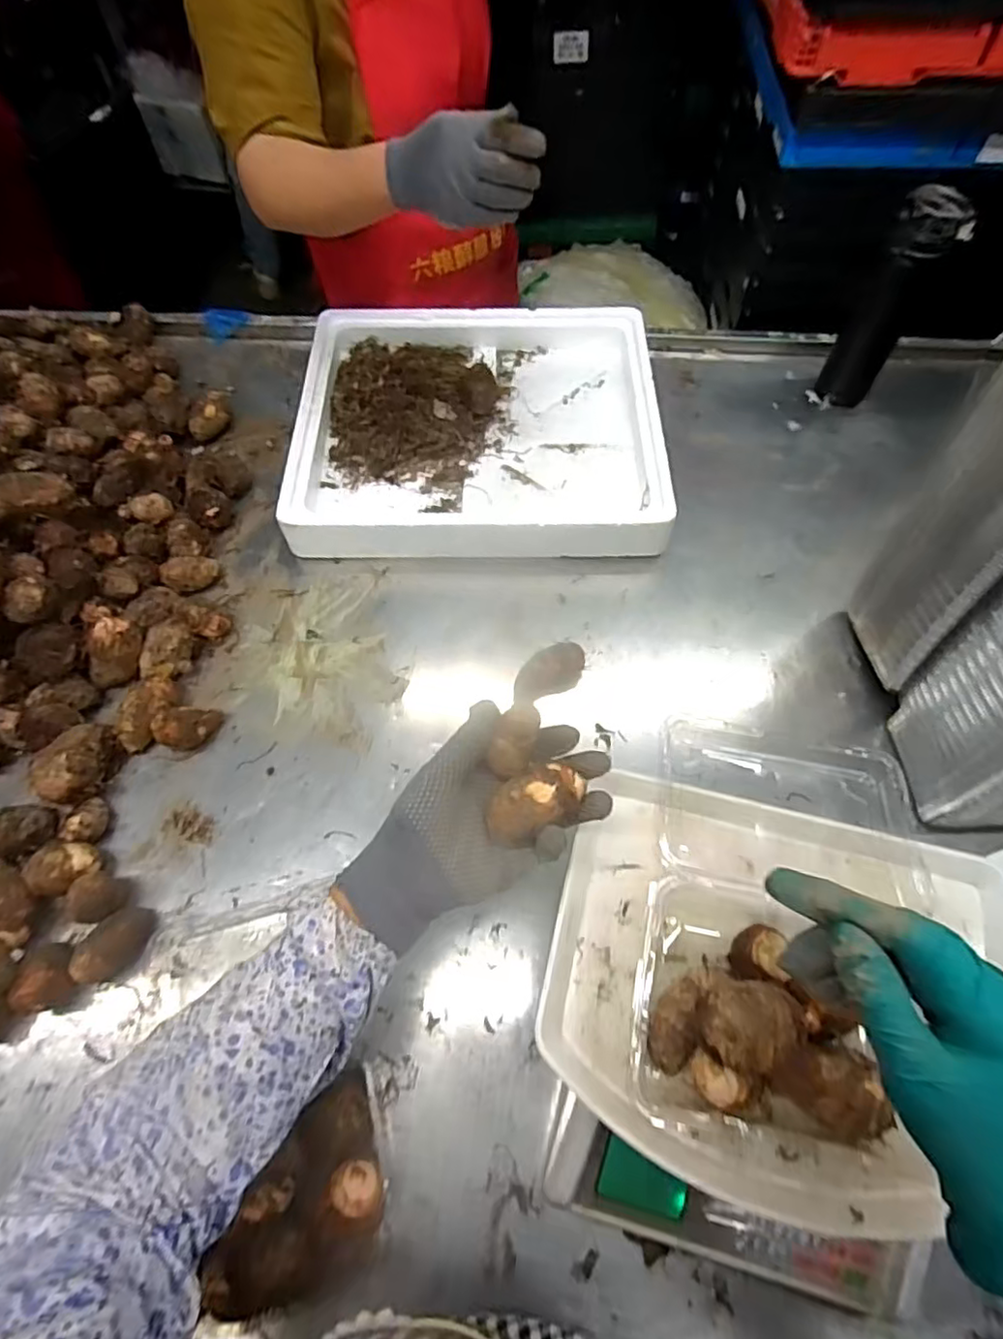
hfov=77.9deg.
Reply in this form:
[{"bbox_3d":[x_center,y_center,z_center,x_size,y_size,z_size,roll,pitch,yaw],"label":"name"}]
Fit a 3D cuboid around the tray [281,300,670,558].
[{"bbox_3d":[-0.026,-0.310,0.775,0.429,0.056,0.390,1,62,1],"label":"tray"}]

